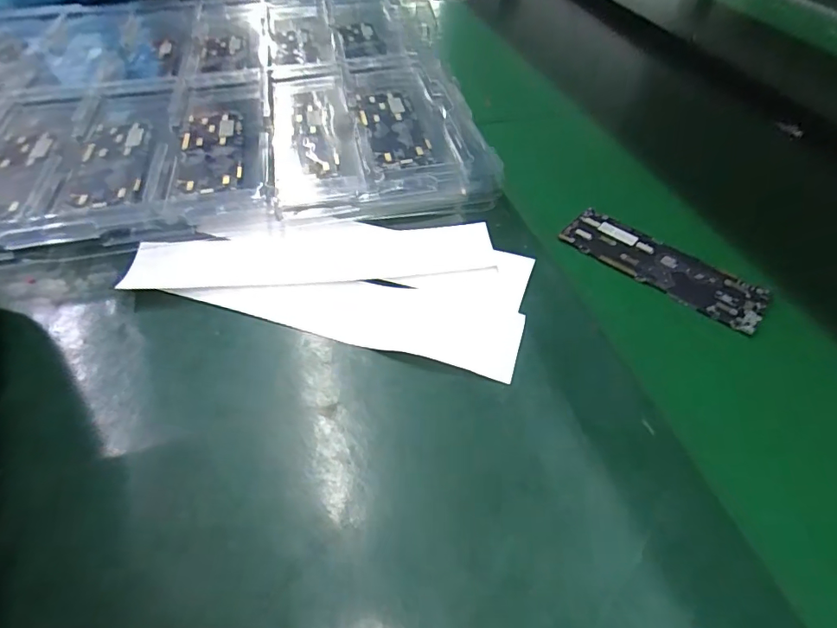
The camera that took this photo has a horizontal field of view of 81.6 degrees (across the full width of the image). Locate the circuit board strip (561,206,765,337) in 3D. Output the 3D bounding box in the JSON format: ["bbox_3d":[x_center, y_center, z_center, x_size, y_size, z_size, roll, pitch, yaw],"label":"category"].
[{"bbox_3d":[0.153,-0.031,0.306,0.122,0.008,0.044,34,58,23],"label":"circuit board strip"}]

